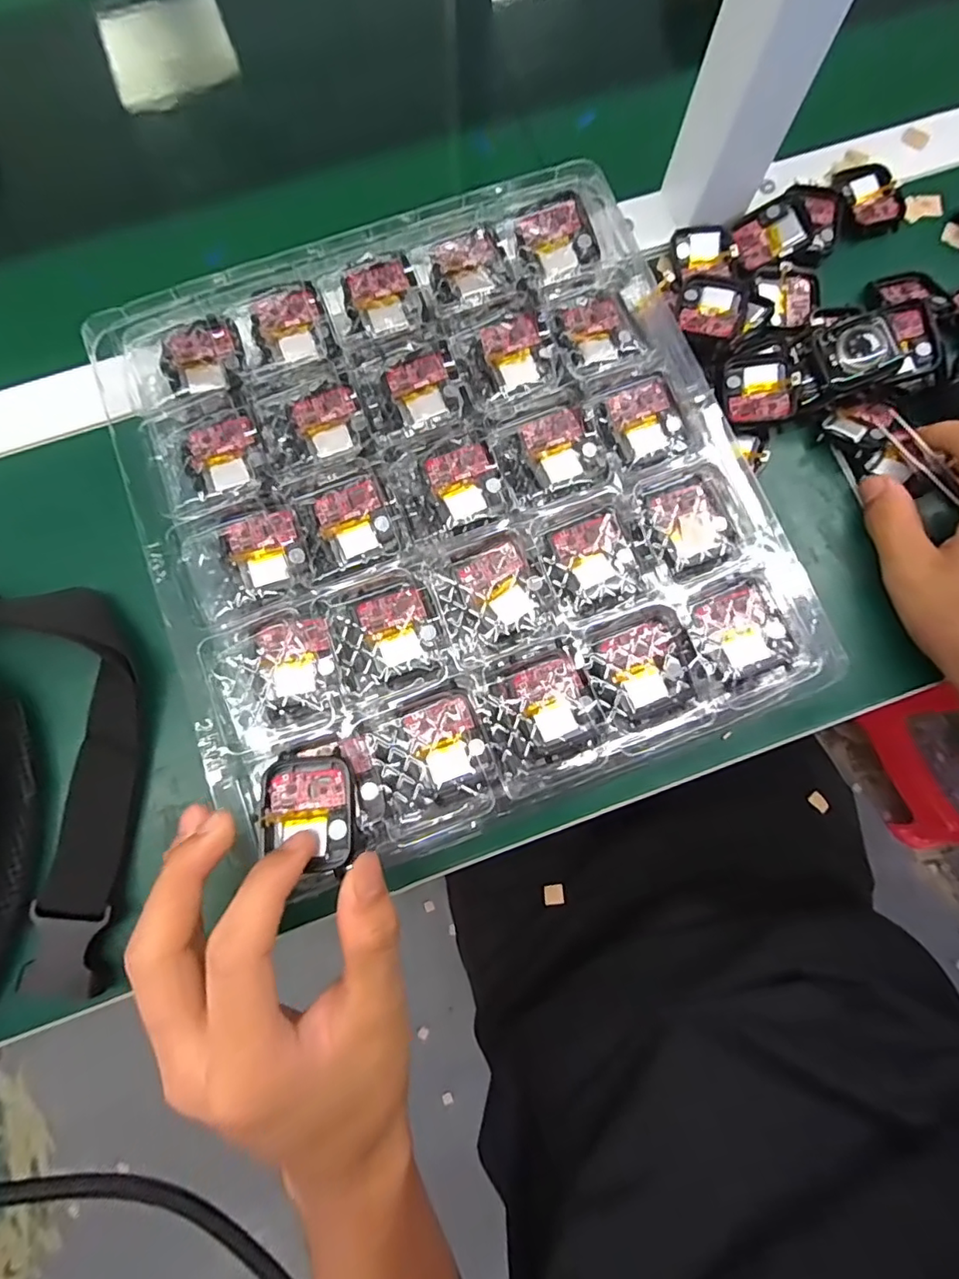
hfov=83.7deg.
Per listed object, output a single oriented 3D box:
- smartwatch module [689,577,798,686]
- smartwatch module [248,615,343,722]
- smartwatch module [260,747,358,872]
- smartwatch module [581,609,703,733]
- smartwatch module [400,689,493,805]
[{"bbox_3d":[0.117,-0.004,0.238,0.040,0.006,0.041,-20,80,-4],"label":"smartwatch module"},{"bbox_3d":[-0.080,0.012,0.236,0.034,0.014,0.043,-14,79,-3],"label":"smartwatch module"},{"bbox_3d":[-0.068,0.068,0.218,0.038,0.015,0.048,-6,72,-3],"label":"smartwatch module"},{"bbox_3d":[0.071,0.012,0.232,0.045,0.006,0.045,-21,80,-5],"label":"smartwatch module"},{"bbox_3d":[-0.014,0.045,0.236,0.032,0.016,0.049,-20,80,-4],"label":"smartwatch module"}]

